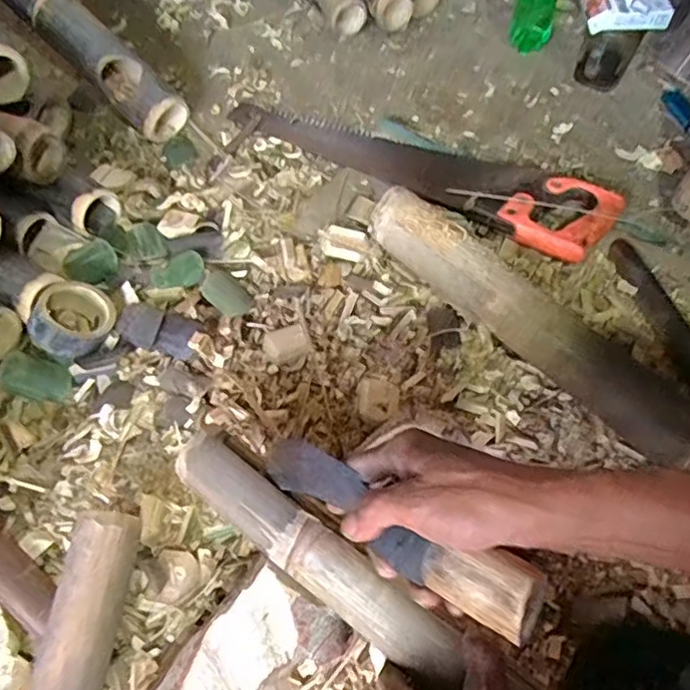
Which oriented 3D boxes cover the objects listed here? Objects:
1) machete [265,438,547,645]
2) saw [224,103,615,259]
[{"bbox_3d":[0.023,0.113,0.406,0.228,0.034,0.037,20,59,44],"label":"machete"},{"bbox_3d":[0.083,-0.247,0.779,0.511,0.036,0.123,29,65,17],"label":"saw"}]

